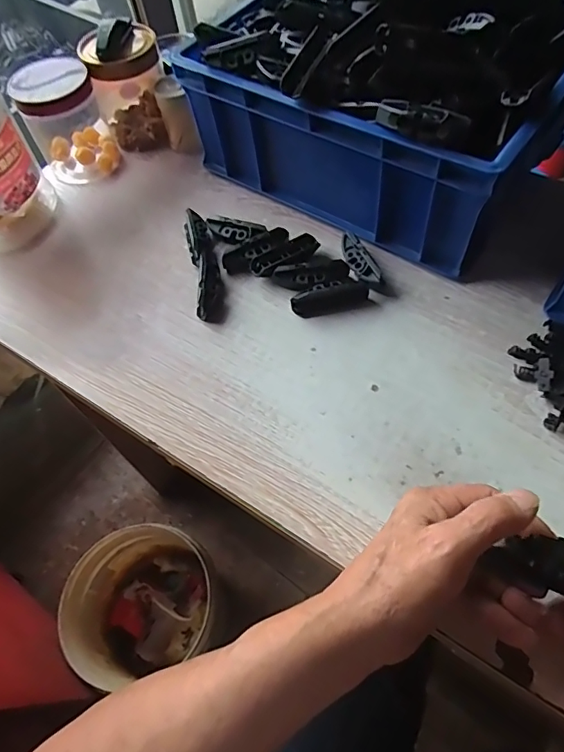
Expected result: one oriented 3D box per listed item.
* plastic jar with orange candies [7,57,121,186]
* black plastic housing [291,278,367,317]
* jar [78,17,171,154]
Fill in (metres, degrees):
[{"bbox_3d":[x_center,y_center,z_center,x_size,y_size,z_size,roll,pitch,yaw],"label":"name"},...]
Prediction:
[{"bbox_3d":[-0.247,-0.291,0.564,0.082,0.115,0.093,-26,60,-9],"label":"plastic jar with orange candies"},{"bbox_3d":[0.044,-0.075,0.459,0.070,0.025,0.023,-13,60,-2],"label":"black plastic housing"},{"bbox_3d":[-0.179,-0.344,0.576,0.083,0.120,0.091,-3,59,5],"label":"jar"}]

